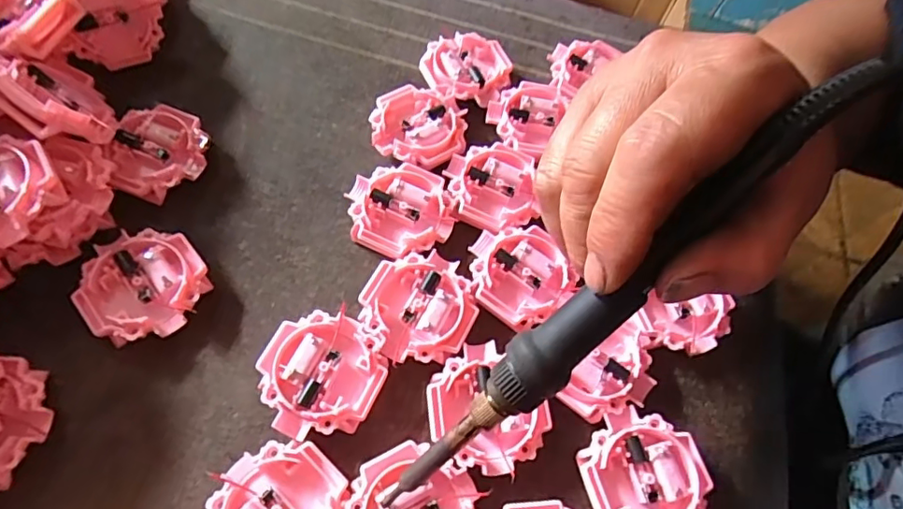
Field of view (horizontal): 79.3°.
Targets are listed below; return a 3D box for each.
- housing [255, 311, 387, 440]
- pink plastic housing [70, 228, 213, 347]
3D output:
[{"bbox_3d":[-0.057,0.053,0.241,0.051,0.014,0.055,23,62,5],"label":"housing"},{"bbox_3d":[-0.141,0.015,0.253,0.051,0.016,0.051,3,63,-6],"label":"pink plastic housing"}]

